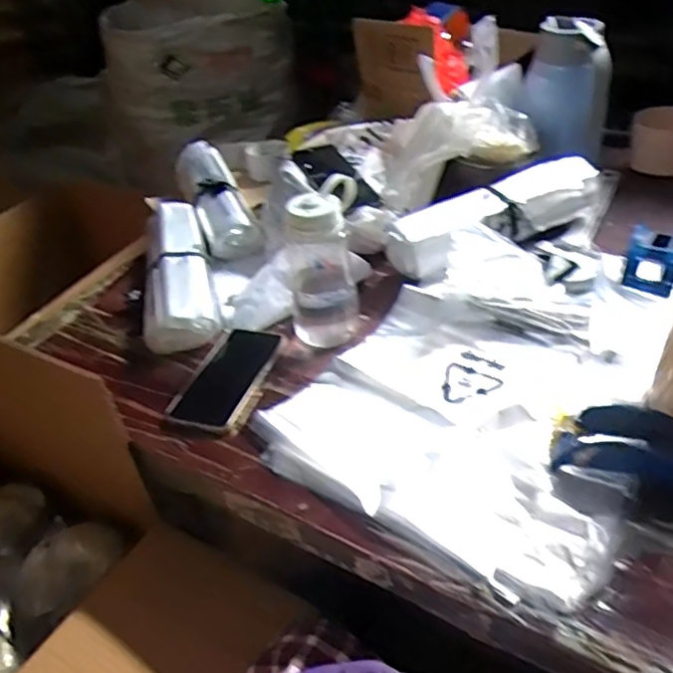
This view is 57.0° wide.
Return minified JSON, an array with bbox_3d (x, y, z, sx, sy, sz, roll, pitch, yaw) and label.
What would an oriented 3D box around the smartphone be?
[{"bbox_3d":[-0.126,0.046,0.706,0.087,0.016,0.151,2,38,22],"label":"smartphone"}]

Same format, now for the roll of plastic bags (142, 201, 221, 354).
[{"bbox_3d":[-0.221,-0.096,0.850,0.091,0.061,0.312,-12,38,-9],"label":"roll of plastic bags"}]

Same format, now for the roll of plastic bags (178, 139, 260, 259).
[{"bbox_3d":[-0.197,-0.230,0.993,0.084,0.064,0.315,-15,38,-12],"label":"roll of plastic bags"}]

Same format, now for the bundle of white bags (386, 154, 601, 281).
[{"bbox_3d":[0.218,-0.165,0.839,0.314,0.065,0.091,-26,41,-21],"label":"bundle of white bags"}]

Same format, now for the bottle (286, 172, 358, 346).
[{"bbox_3d":[-0.016,-0.093,0.730,0.081,0.173,0.098,-5,37,1],"label":"bottle"}]

